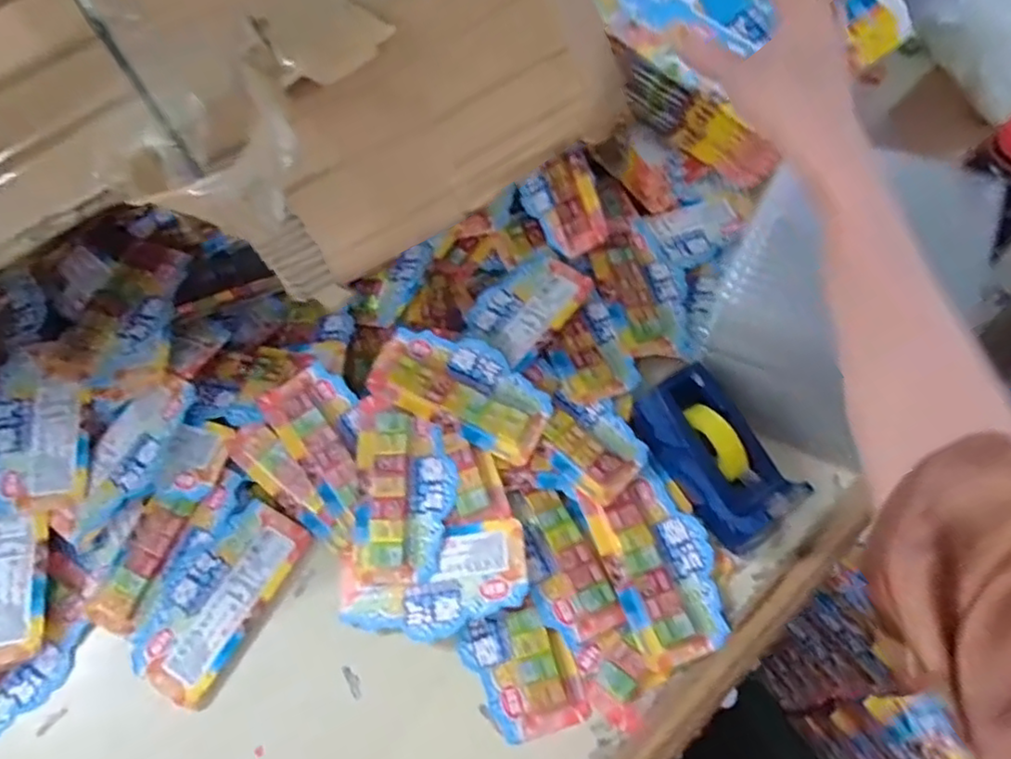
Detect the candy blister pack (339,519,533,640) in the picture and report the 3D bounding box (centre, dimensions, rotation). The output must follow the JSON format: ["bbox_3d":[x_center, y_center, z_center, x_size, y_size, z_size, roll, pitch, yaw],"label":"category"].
[{"bbox_3d":[-0.052,0.156,0.460,0.143,0.014,0.067,-21,63,-7],"label":"candy blister pack"}]

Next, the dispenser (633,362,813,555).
[{"bbox_3d":[0.158,0.054,0.460,0.052,0.071,0.130,-25,63,-9],"label":"dispenser"}]

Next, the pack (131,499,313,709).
[{"bbox_3d":[-0.229,0.165,0.481,0.084,0.010,0.145,26,67,16],"label":"pack"}]

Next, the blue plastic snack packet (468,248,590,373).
[{"bbox_3d":[0.022,-0.071,0.551,0.113,0.021,0.076,-42,67,-17],"label":"blue plastic snack packet"}]

